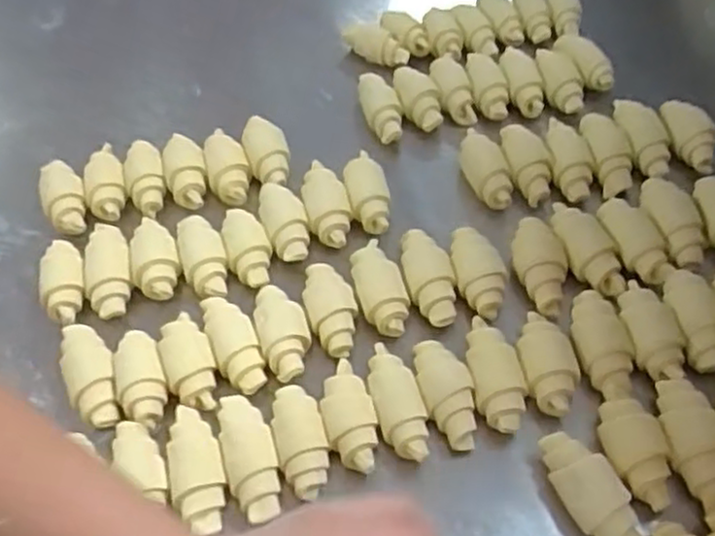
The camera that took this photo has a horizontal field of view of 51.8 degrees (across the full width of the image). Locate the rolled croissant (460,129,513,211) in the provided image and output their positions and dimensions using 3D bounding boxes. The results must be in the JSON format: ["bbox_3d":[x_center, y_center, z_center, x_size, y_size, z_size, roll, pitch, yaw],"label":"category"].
[{"bbox_3d":[0.105,-0.085,0.613,0.029,0.030,0.080,-12,56,-3],"label":"rolled croissant"}]

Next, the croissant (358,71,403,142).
[{"bbox_3d":[0.020,-0.147,0.663,0.029,0.028,0.081,-12,56,-3],"label":"croissant"}]

